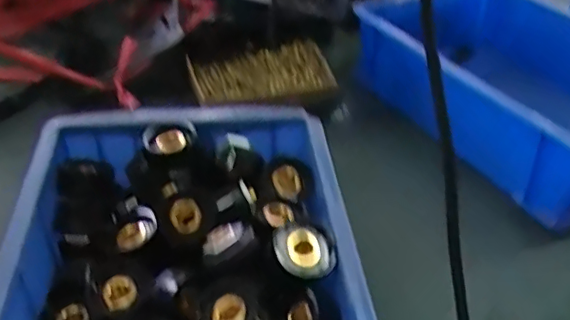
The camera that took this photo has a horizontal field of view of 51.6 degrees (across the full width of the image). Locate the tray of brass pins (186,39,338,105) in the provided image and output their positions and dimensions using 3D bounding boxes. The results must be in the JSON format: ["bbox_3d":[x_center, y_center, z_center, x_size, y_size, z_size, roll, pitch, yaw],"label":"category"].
[{"bbox_3d":[-0.026,-0.088,0.591,0.140,0.023,0.083,-10,40,-16],"label":"tray of brass pins"}]

